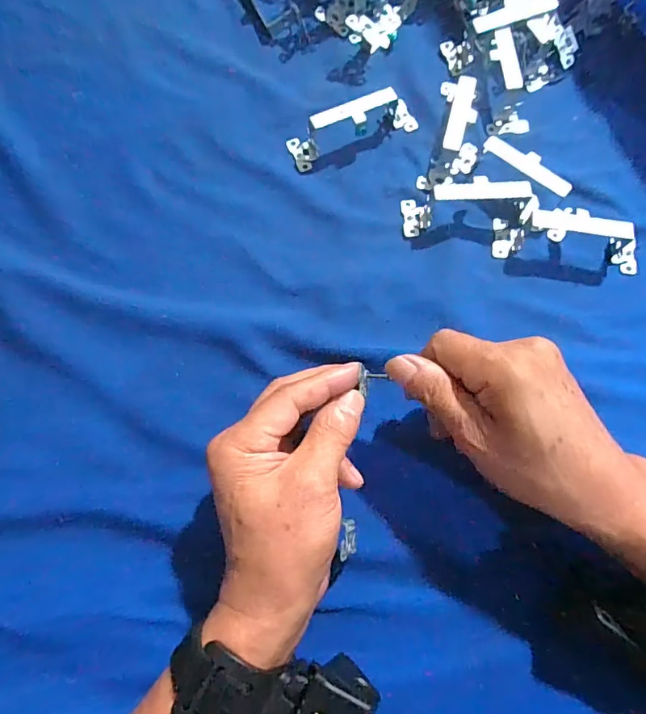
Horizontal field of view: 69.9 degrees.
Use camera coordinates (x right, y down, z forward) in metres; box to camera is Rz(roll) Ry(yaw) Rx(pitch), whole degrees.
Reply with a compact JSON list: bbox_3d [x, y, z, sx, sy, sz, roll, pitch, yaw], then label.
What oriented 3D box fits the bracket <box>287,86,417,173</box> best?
[{"bbox_3d":[0.025,-0.186,0.366,0.104,0.031,0.030,-21,74,-7],"label":"bracket"}]

